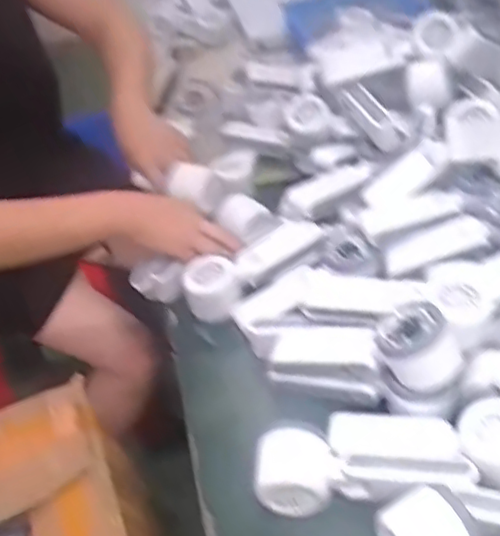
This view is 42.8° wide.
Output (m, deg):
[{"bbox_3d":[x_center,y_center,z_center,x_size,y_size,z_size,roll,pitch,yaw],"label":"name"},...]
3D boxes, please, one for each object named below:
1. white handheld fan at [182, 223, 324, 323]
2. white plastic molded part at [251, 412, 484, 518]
[{"bbox_3d":[0.003,0.001,0.698,0.162,0.050,0.048,-25,44,-20],"label":"white handheld fan"},{"bbox_3d":[0.089,0.157,0.510,0.167,0.038,0.054,-5,41,3],"label":"white plastic molded part"}]

